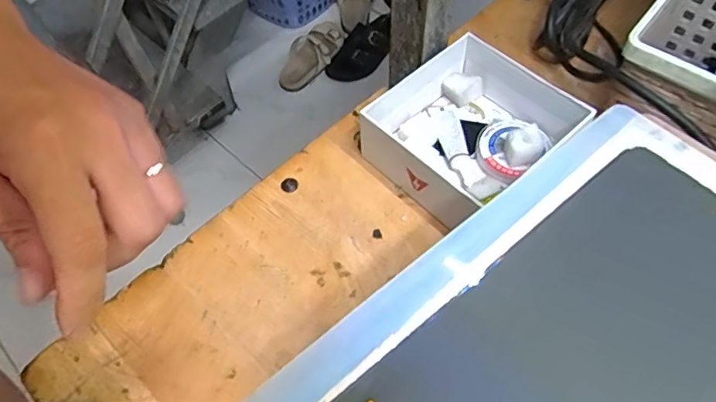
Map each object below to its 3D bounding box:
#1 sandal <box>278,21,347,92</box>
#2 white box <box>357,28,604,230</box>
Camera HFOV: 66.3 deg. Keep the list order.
[{"bbox_3d":[-0.122,-0.387,1.473,0.120,0.071,0.239,32,64,21],"label":"sandal"},{"bbox_3d":[0.070,-0.043,0.352,0.108,0.047,0.100,-38,63,-20],"label":"white box"}]

